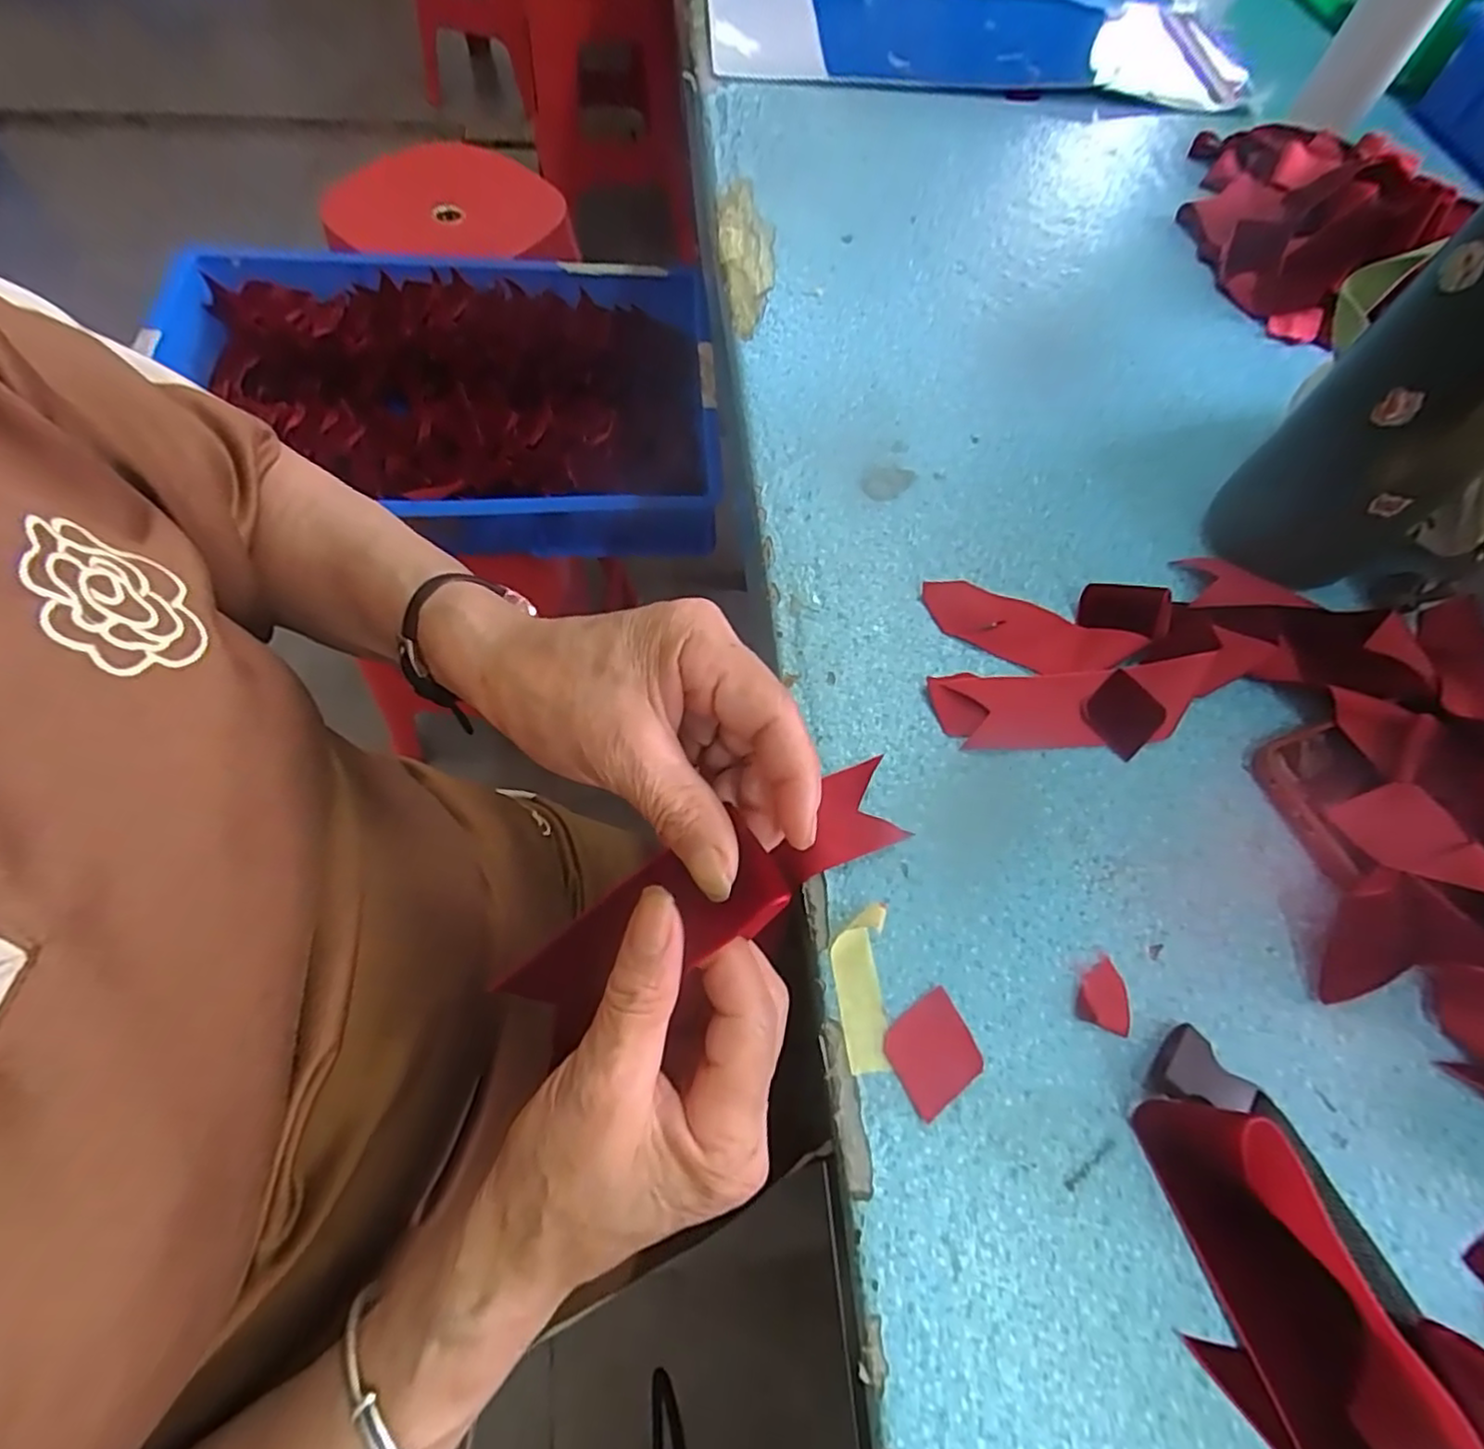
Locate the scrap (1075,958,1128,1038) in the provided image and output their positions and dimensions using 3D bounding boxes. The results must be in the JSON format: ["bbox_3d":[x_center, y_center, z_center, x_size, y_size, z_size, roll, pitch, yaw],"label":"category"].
[{"bbox_3d":[0.150,0.111,0.276,0.021,0.004,0.028,20,64,6],"label":"scrap"}]

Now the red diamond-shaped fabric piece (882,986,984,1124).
[{"bbox_3d":[0.075,0.128,0.262,0.035,0.004,0.033,-32,70,-18],"label":"red diamond-shaped fabric piece"}]

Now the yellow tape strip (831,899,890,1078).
[{"bbox_3d":[0.047,0.104,0.264,0.021,0.017,0.059,3,63,-2],"label":"yellow tape strip"}]

